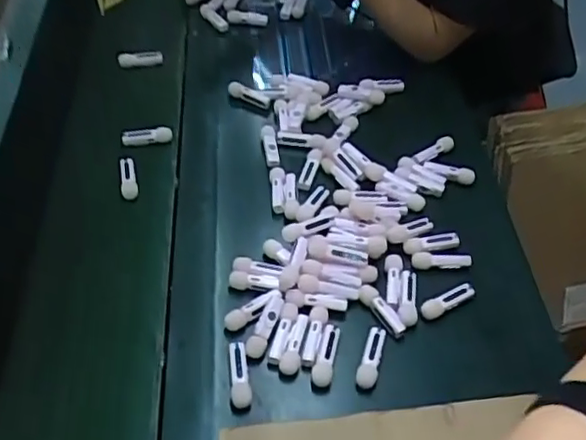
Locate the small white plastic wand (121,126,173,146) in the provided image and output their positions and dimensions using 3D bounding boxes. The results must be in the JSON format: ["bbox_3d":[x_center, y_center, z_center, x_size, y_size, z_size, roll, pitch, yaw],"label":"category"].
[{"bbox_3d":[-0.197,-0.114,0.843,0.066,0.017,0.015,-2,50,1],"label":"small white plastic wand"}]

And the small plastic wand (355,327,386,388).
[{"bbox_3d":[0.078,0.136,0.625,0.021,0.010,0.063,11,51,12],"label":"small plastic wand"}]

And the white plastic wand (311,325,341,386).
[{"bbox_3d":[0.033,0.134,0.626,0.020,0.014,0.062,7,51,9],"label":"white plastic wand"}]

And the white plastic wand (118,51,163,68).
[{"bbox_3d":[-0.235,-0.249,0.962,0.067,0.015,0.018,-6,50,-2],"label":"white plastic wand"}]

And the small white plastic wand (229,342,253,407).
[{"bbox_3d":[-0.052,0.150,0.612,0.019,0.014,0.063,-6,50,-3],"label":"small white plastic wand"}]

